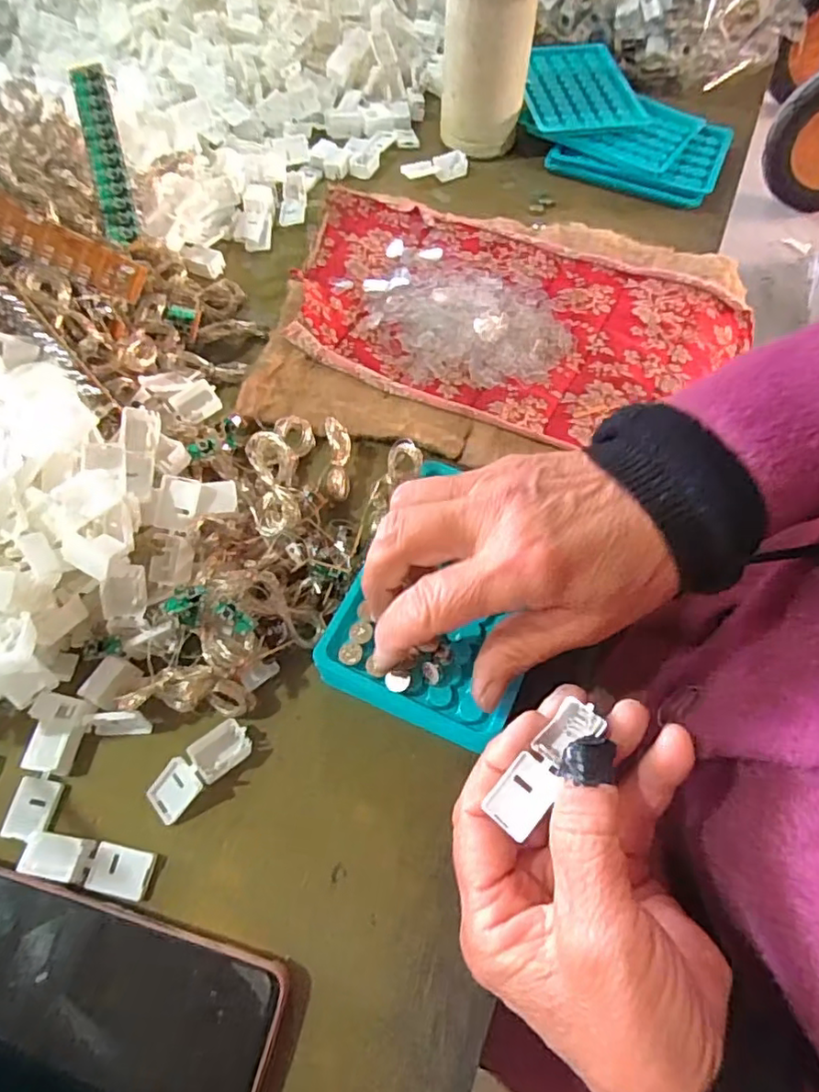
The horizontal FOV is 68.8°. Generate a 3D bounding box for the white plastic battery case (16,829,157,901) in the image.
[{"bbox_3d":[-0.143,0.142,0.267,0.055,0.011,0.019,10,63,4],"label":"white plastic battery case"}]

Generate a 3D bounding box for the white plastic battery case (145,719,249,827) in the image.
[{"bbox_3d":[-0.100,0.106,0.284,0.021,0.015,0.051,42,69,18],"label":"white plastic battery case"}]

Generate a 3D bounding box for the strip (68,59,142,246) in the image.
[{"bbox_3d":[-0.190,-0.245,0.374,0.023,0.004,0.120,-16,85,7],"label":"strip"}]

